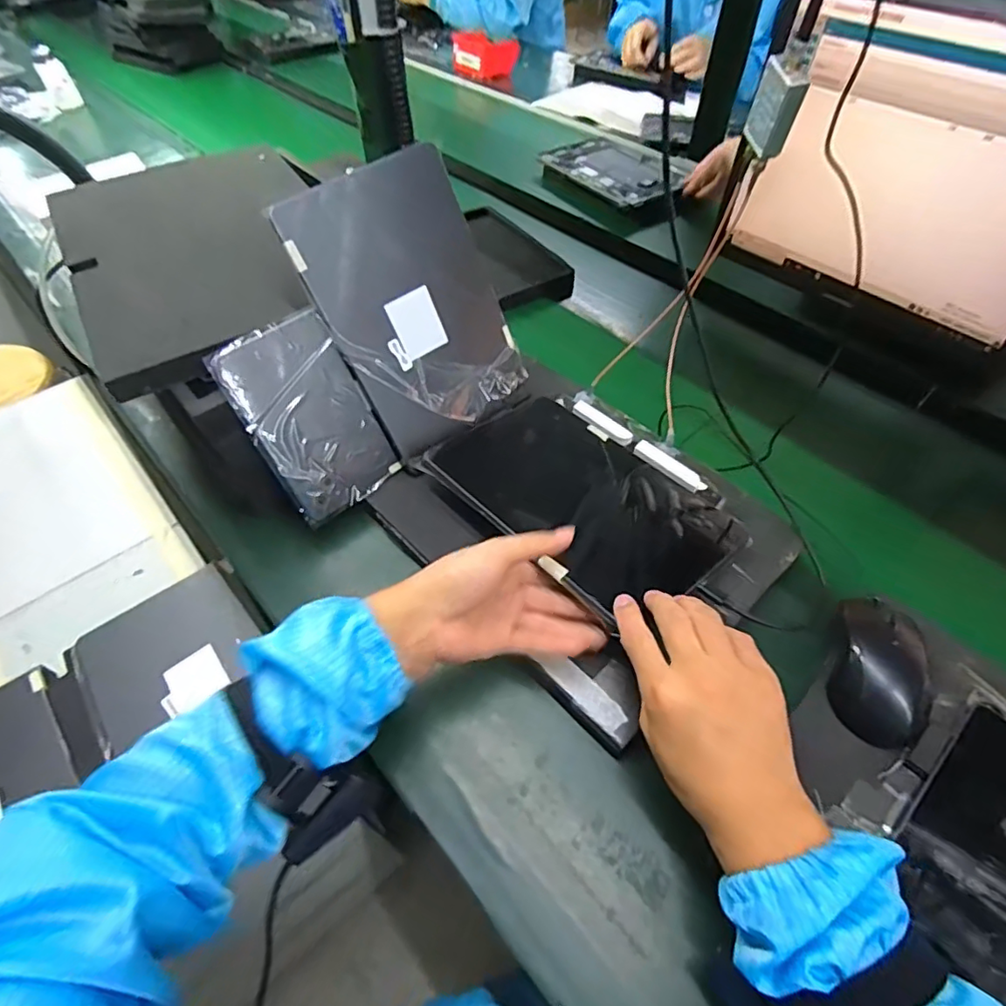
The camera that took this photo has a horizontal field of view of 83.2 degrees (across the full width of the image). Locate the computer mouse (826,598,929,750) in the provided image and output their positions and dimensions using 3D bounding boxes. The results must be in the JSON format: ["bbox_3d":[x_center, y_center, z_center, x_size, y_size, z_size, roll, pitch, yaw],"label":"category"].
[{"bbox_3d":[0.282,0.121,0.421,0.057,0.032,0.106,16,54,13],"label":"computer mouse"}]

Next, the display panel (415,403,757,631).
[{"bbox_3d":[0.069,-0.006,0.508,0.169,0.008,0.253,-33,56,-32],"label":"display panel"}]

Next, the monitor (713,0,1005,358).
[{"bbox_3d":[0.399,-0.331,0.579,0.052,0.241,0.374,-31,58,-21],"label":"monitor"}]

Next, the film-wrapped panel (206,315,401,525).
[{"bbox_3d":[-0.173,-0.074,0.516,0.106,0.174,0.006,-36,31,-21],"label":"film-wrapped panel"}]

